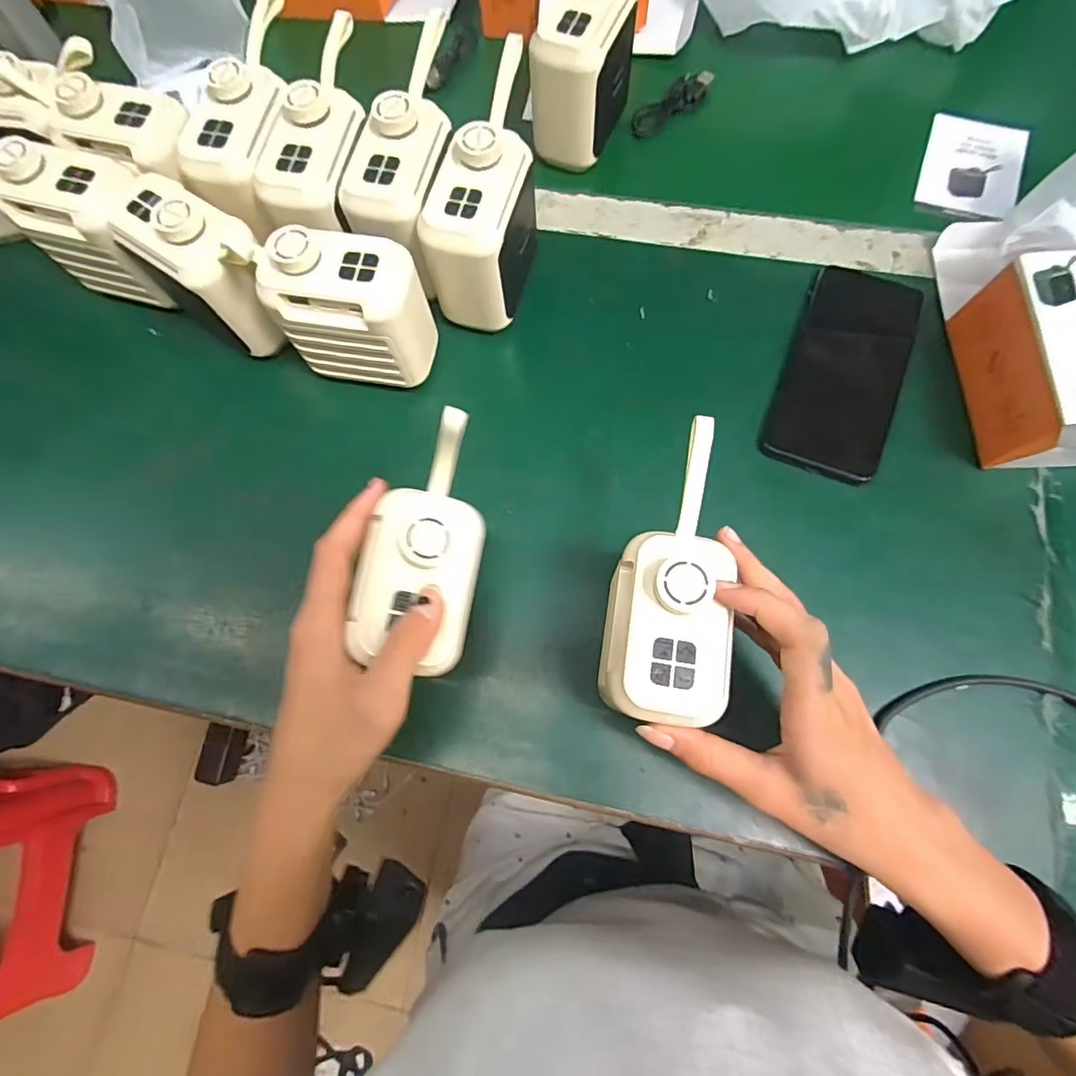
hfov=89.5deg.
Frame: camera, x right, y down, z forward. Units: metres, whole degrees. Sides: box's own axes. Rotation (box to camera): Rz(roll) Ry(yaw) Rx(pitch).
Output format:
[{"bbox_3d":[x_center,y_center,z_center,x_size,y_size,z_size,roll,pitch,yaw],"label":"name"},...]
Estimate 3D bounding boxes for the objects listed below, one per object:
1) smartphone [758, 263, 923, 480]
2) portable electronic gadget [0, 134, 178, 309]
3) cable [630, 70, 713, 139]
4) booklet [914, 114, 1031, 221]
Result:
[{"bbox_3d":[0.206,-0.114,0.363,0.072,0.010,0.151,21,77,9],"label":"smartphone"},{"bbox_3d":[-0.295,-0.209,0.363,0.090,0.080,0.059,21,77,9],"label":"portable electronic gadget"},{"bbox_3d":[0.109,-0.359,0.447,0.073,0.014,0.023,-32,75,7],"label":"cable"},{"bbox_3d":[0.334,-0.284,0.418,0.066,0.012,0.097,18,77,8],"label":"booklet"}]

